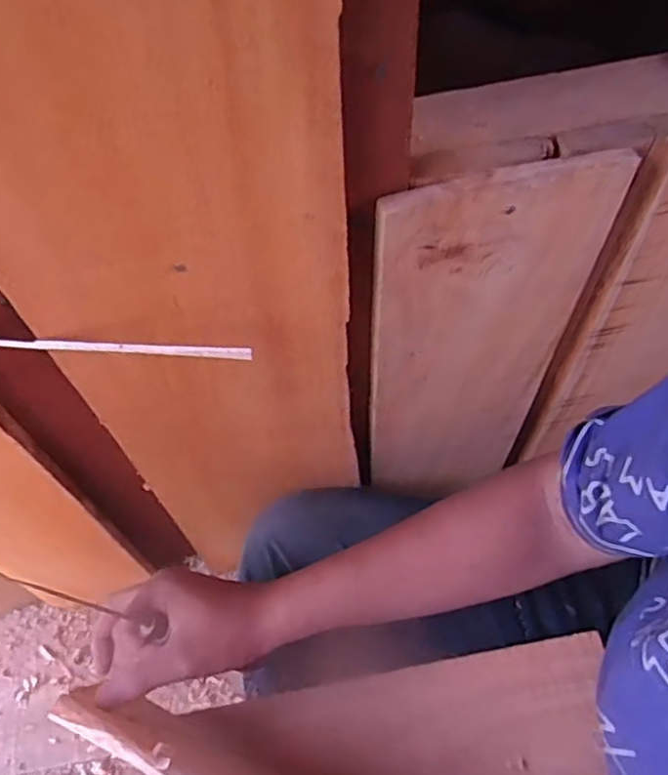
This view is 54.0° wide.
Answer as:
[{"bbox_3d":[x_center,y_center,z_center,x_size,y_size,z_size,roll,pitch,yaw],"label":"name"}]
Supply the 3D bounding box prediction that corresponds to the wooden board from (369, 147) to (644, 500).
[{"bbox_3d":[0.095,-0.011,0.471,0.139,0.353,0.028,-12,61,-3],"label":"wooden board"}]

